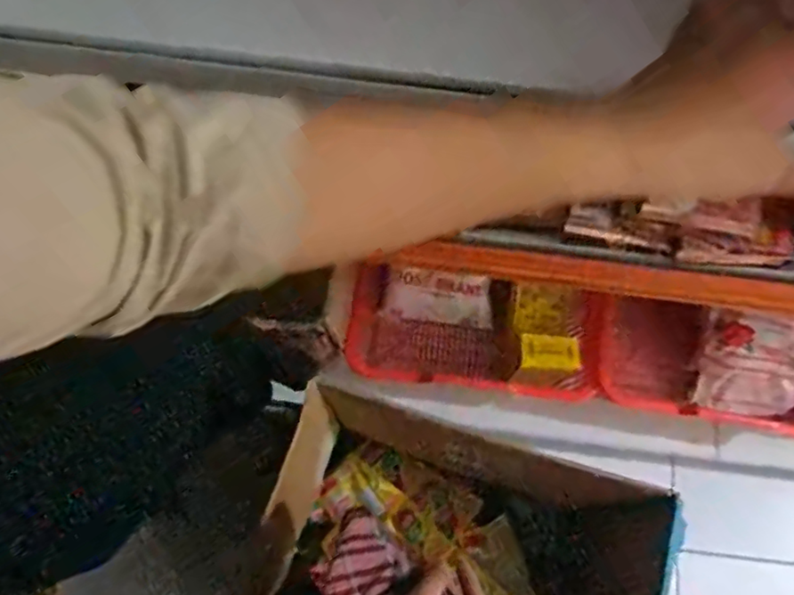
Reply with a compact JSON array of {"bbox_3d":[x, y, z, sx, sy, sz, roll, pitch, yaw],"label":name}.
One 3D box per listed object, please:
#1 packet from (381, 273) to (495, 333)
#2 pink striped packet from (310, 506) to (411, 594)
[{"bbox_3d":[0.058,0.003,0.801,0.148,0.083,0.020,6,36,1],"label":"packet"},{"bbox_3d":[-0.029,0.200,0.443,0.060,0.021,0.073,42,43,14],"label":"pink striped packet"}]

